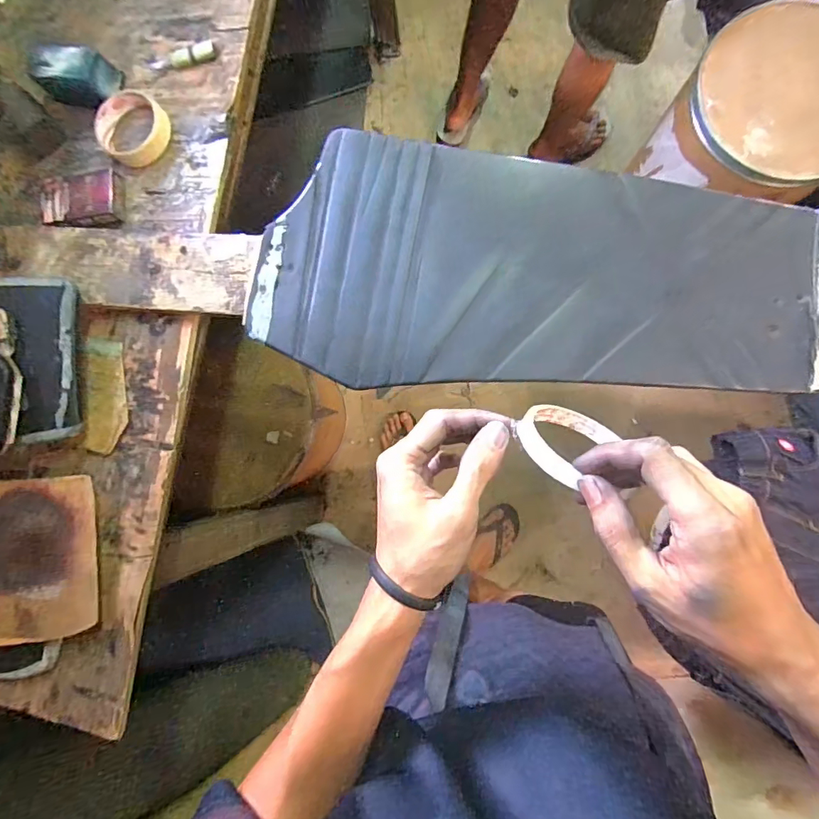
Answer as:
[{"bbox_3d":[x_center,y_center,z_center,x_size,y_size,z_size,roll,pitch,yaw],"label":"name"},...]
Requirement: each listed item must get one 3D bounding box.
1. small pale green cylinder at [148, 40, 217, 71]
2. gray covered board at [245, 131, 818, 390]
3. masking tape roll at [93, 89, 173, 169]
[{"bbox_3d":[-0.279,-0.430,0.576,0.086,0.017,0.017,-7,86,4],"label":"small pale green cylinder"},{"bbox_3d":[0.131,-0.133,0.477,0.580,0.020,0.237,7,87,5],"label":"gray covered board"},{"bbox_3d":[-0.336,-0.341,0.570,0.082,0.019,0.080,0,86,4],"label":"masking tape roll"}]

